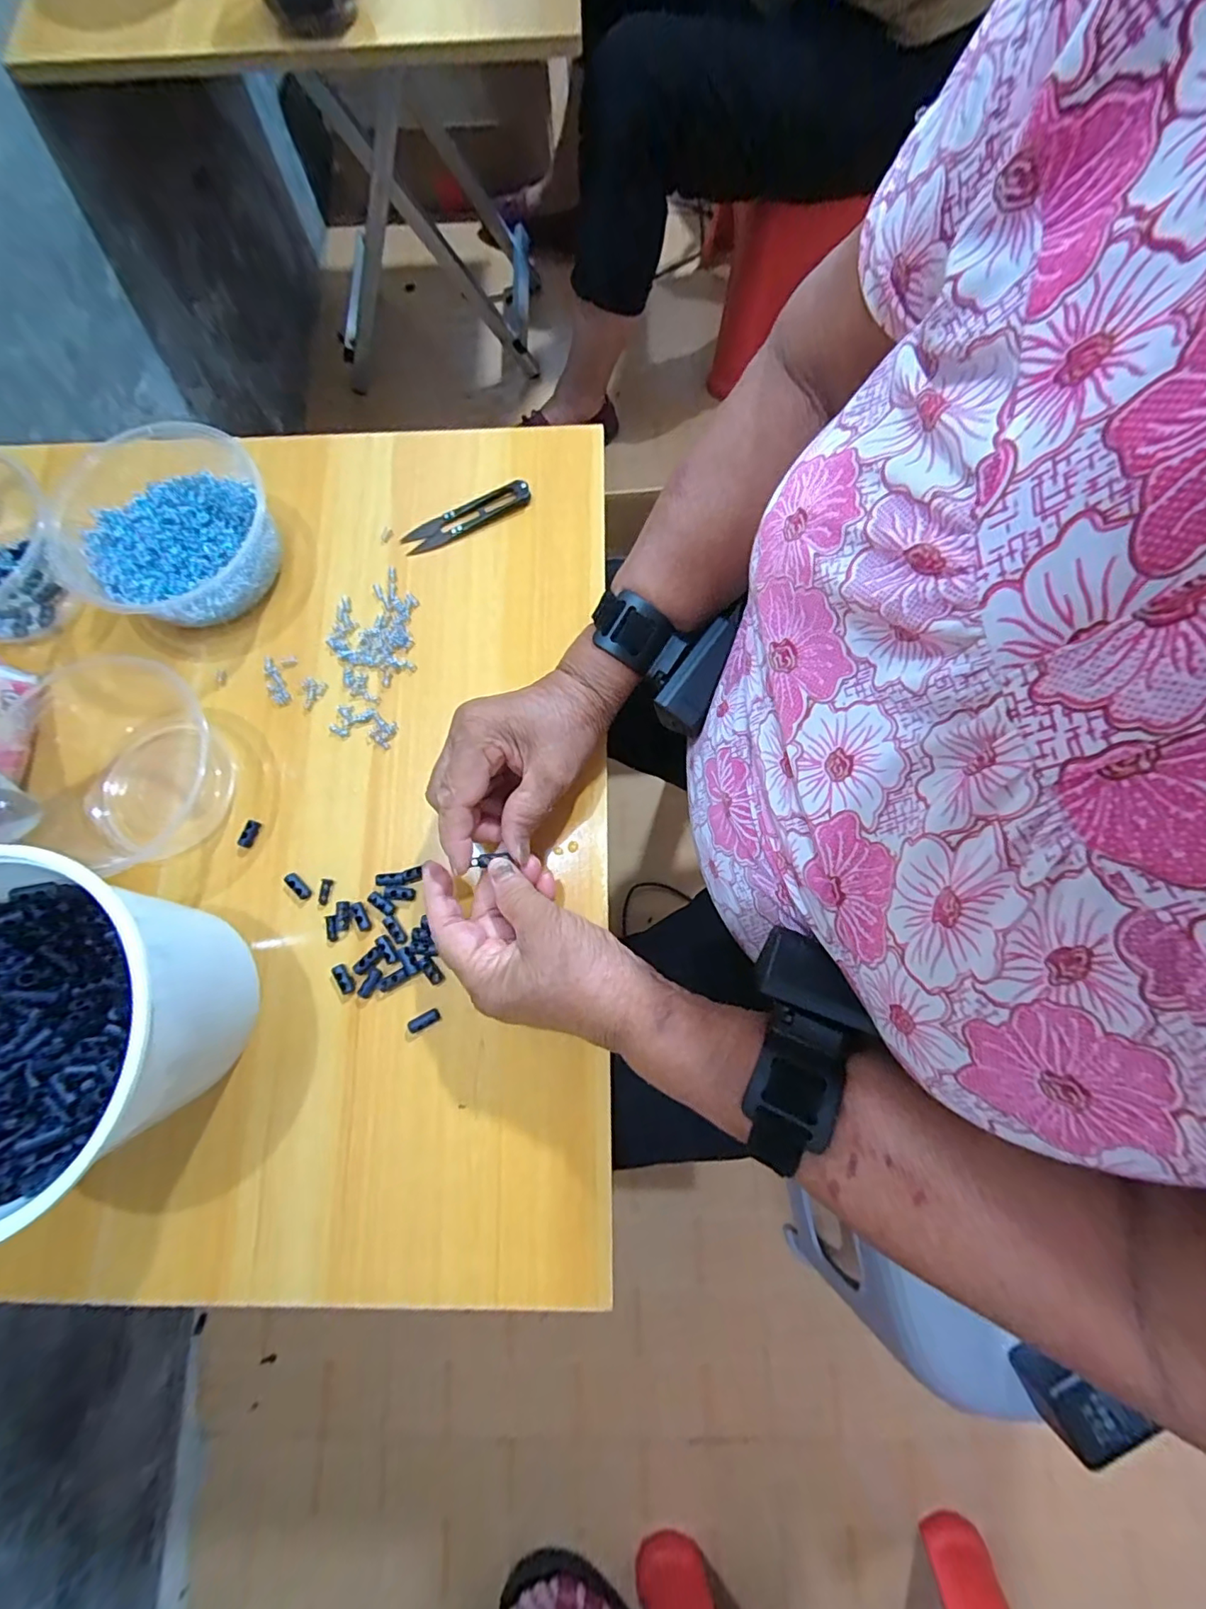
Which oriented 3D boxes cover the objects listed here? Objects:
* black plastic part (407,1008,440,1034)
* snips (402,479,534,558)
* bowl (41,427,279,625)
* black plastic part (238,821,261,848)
[{"bbox_3d":[-0.111,0.134,0.340,0.020,0.005,0.009,-26,78,-4],"label":"black plastic part"},{"bbox_3d":[-0.105,-0.221,0.417,0.101,0.007,0.022,-26,78,-4],"label":"snips"},{"bbox_3d":[-0.319,-0.202,0.402,0.143,0.045,0.158,-32,79,-5],"label":"bowl"},{"bbox_3d":[-0.239,0.020,0.368,0.009,0.005,0.019,9,78,4],"label":"black plastic part"}]

